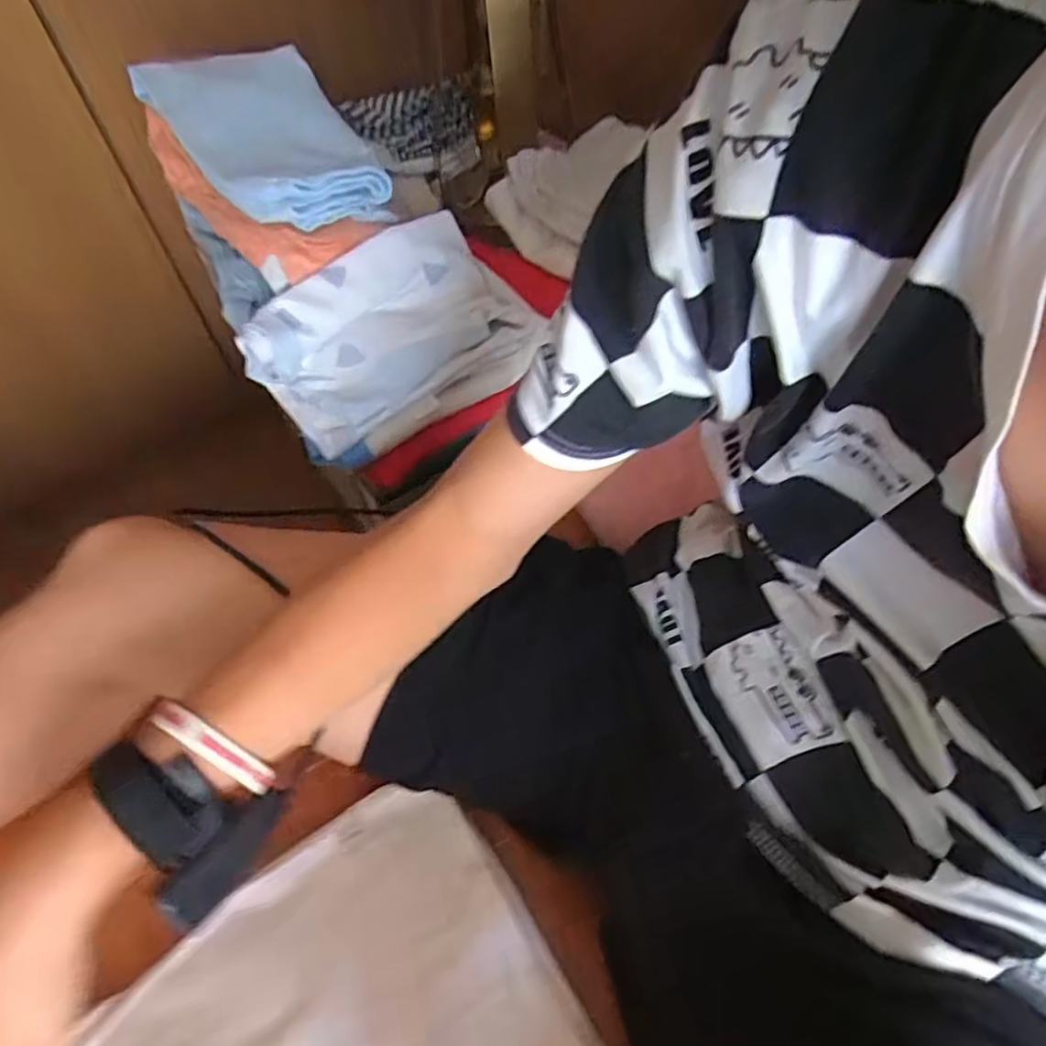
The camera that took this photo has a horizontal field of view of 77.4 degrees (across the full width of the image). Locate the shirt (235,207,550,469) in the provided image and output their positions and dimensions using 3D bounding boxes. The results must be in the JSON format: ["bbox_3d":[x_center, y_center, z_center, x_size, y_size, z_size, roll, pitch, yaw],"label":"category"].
[{"bbox_3d":[-0.107,-0.171,0.576,0.239,0.086,0.150,-37,58,-21],"label":"shirt"}]

